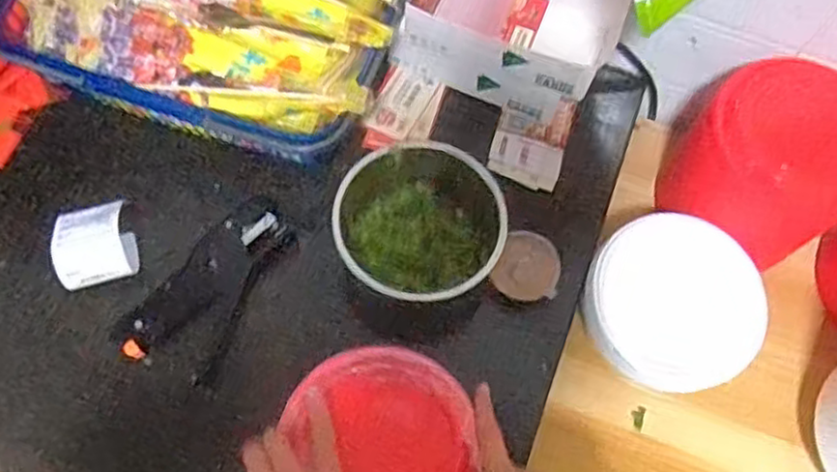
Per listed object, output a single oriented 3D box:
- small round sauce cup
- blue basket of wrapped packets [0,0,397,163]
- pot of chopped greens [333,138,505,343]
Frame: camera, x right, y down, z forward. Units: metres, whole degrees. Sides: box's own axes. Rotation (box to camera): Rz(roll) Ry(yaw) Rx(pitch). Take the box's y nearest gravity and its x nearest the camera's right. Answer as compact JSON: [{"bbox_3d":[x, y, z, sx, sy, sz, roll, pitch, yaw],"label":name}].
[{"bbox_3d":[0.098,0.033,0.635,0.056,0.035,0.062,23,68,7],"label":"small round sauce cup"},{"bbox_3d":[-0.202,-0.234,0.649,0.372,0.108,0.254,19,68,5],"label":"blue basket of wrapped packets"},{"bbox_3d":[0.001,-0.005,0.617,0.139,0.068,0.140,1,67,-2],"label":"pot of chopped greens"}]

